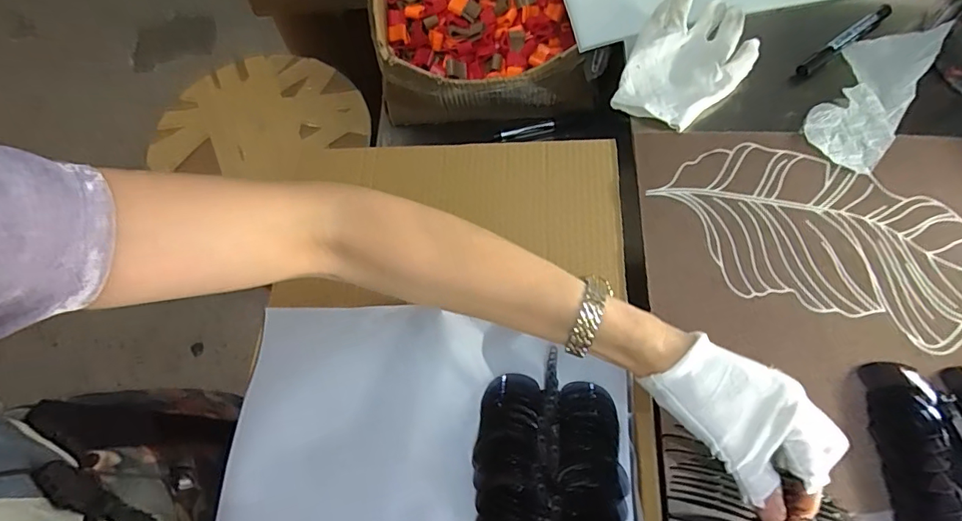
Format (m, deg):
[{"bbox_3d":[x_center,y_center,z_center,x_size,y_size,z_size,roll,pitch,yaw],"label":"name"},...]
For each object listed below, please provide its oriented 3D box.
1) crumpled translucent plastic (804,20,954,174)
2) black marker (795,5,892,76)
[{"bbox_3d":[0.377,-0.164,0.465,0.072,0.025,0.180,32,73,13],"label":"crumpled translucent plastic"},{"bbox_3d":[0.378,-0.229,0.496,0.128,0.009,0.014,-34,71,-11],"label":"black marker"}]

